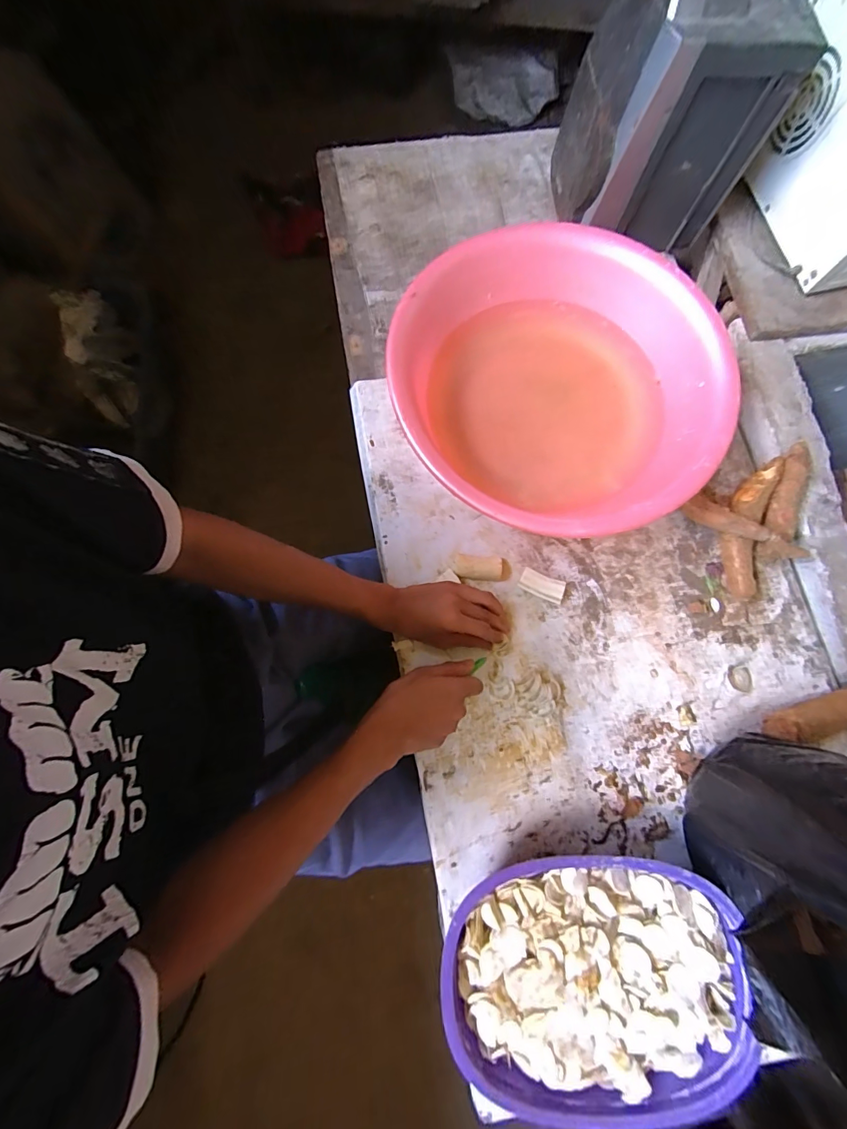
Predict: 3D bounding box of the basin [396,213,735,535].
[{"bbox_3d":[0.177,-0.238,0.549,0.387,0.107,0.410,1,76,-2],"label":"basin"}]

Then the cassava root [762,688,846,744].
[{"bbox_3d":[0.505,0.173,0.507,0.204,0.044,0.043,-19,78,-7],"label":"cassava root"}]

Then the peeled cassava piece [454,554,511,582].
[{"bbox_3d":[0.079,0.005,0.546,0.074,0.019,0.031,3,76,-2],"label":"peeled cassava piece"}]

